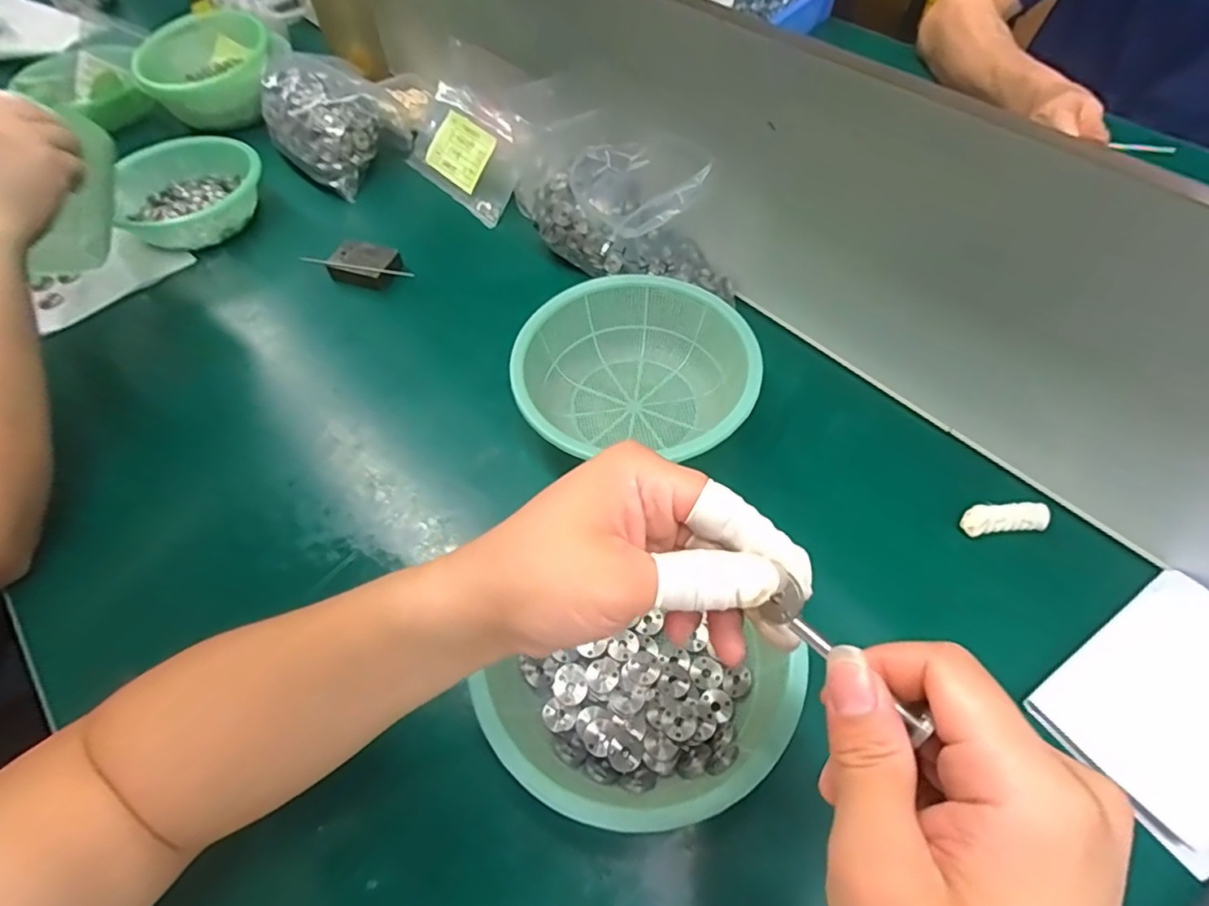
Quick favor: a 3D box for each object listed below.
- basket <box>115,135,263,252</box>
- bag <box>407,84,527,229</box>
[{"bbox_3d":[-0.459,-0.288,0.674,0.160,0.049,0.139,-24,58,-14],"label":"basket"},{"bbox_3d":[-0.159,-0.342,0.690,0.180,0.102,0.021,44,24,26],"label":"bag"}]

